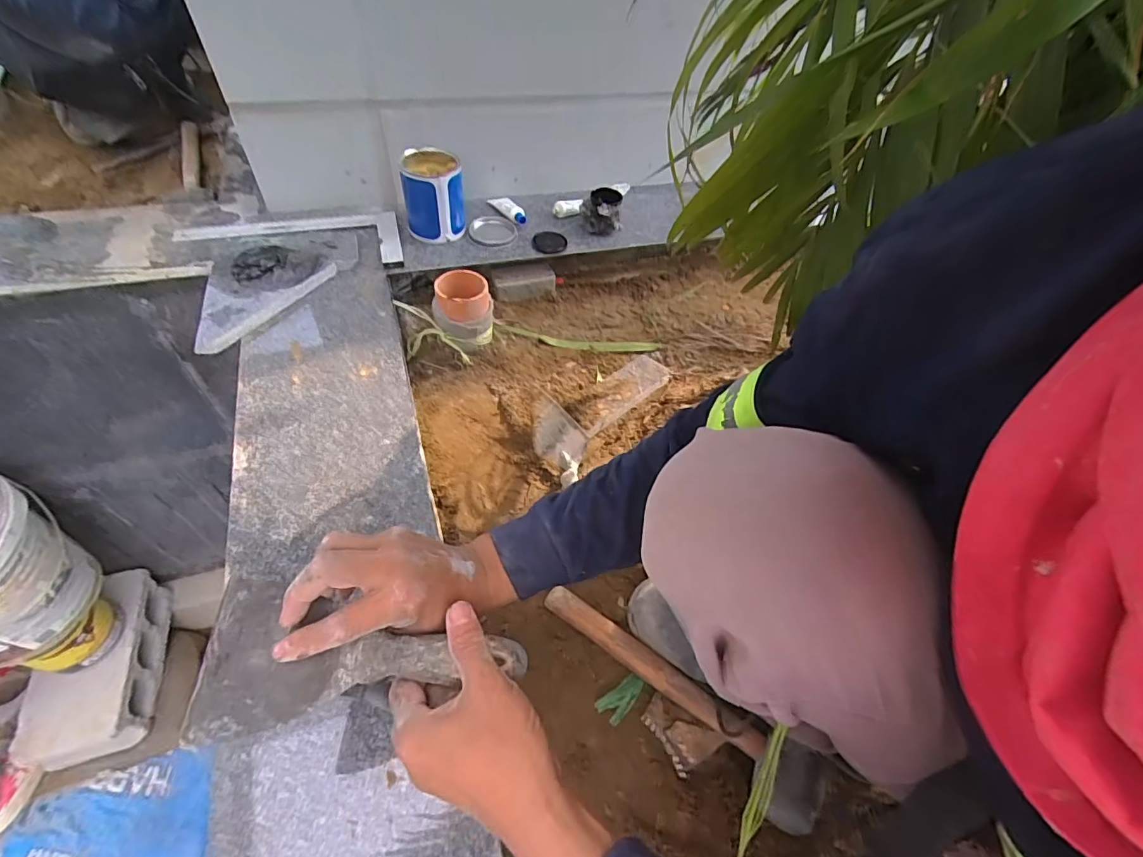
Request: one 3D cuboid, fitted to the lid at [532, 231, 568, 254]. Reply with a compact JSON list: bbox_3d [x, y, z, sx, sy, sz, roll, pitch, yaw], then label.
[{"bbox_3d":[-0.041,-0.349,0.921,0.063,0.009,0.066,0,53,-6],"label":"lid"}]

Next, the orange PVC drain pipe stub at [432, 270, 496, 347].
[{"bbox_3d":[-0.176,-0.202,0.810,0.091,0.088,0.091,-1,53,-7],"label":"orange PVC drain pipe stub"}]

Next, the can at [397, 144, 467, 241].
[{"bbox_3d":[-0.240,-0.402,0.862,0.101,0.115,0.101,-5,53,-10],"label":"can"}]

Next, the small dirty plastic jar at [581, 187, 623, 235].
[{"bbox_3d":[0.057,-0.419,0.938,0.063,0.068,0.066,3,52,-4],"label":"small dirty plastic jar"}]

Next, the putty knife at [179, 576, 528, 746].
[{"bbox_3d":[-0.132,0.148,0.323,0.200,0.016,0.087,2,52,-5],"label":"putty knife"}]

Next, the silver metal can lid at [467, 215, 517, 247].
[{"bbox_3d":[-0.147,-0.371,0.920,0.085,0.008,0.089,3,52,-4],"label":"silver metal can lid"}]

